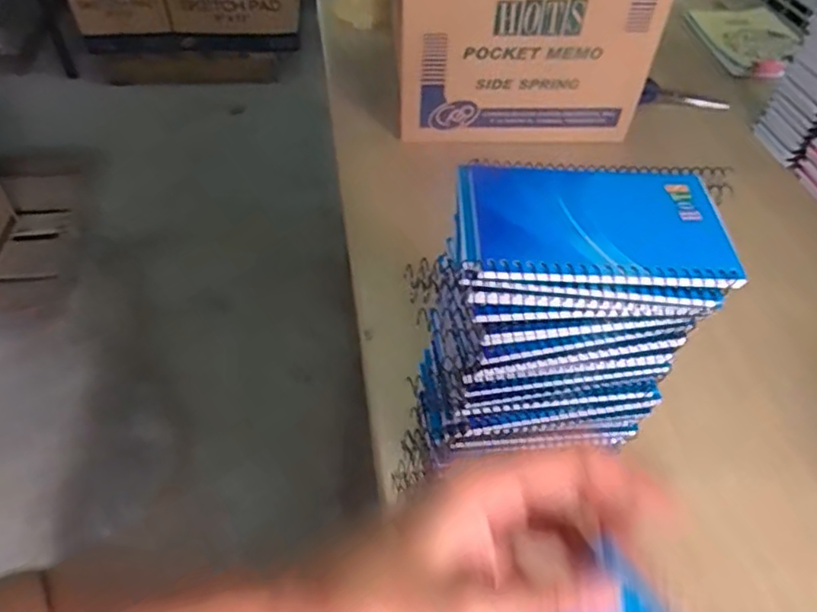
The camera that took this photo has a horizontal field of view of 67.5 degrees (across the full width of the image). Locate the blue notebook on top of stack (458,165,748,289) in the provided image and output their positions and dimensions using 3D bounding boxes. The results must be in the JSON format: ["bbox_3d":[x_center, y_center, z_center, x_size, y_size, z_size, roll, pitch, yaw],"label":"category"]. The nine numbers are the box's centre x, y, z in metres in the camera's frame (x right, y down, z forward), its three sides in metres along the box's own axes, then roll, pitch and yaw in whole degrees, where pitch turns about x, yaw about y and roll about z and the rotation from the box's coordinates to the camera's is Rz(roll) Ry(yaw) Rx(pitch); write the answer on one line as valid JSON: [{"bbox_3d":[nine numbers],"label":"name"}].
[{"bbox_3d":[0.100,-0.046,0.332,0.140,0.010,0.085,2,48,-1],"label":"blue notebook on top of stack"}]

